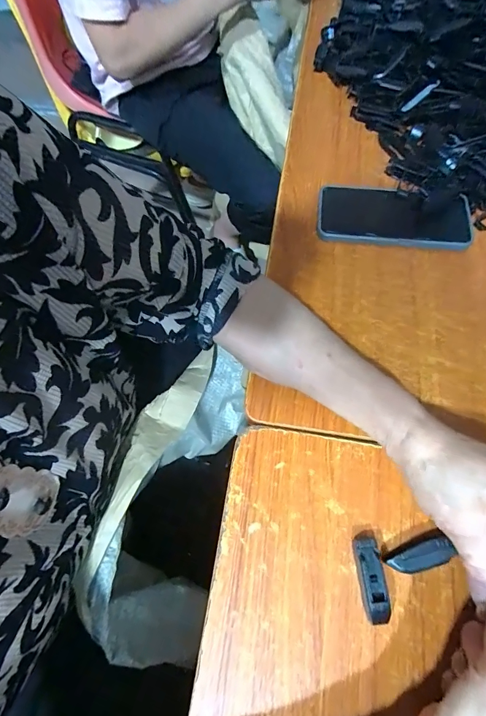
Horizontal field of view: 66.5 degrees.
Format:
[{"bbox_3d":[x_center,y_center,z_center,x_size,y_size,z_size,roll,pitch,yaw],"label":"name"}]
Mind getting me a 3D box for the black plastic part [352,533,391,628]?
[{"bbox_3d":[0.094,0.164,0.274,0.018,0.015,0.057,-7,66,-2],"label":"black plastic part"}]

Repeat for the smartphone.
[{"bbox_3d":[0.167,-0.158,0.415,0.162,0.015,0.079,6,66,4],"label":"smartphone"}]

